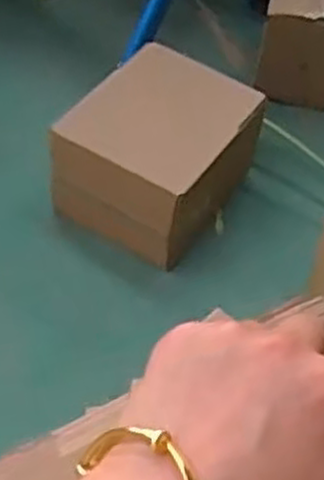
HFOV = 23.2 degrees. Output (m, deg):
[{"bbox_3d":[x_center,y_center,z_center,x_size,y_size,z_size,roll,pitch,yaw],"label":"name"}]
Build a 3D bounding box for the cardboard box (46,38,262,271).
[{"bbox_3d":[-0.006,-0.113,1.091,0.190,0.186,0.235,29,52,20],"label":"cardboard box"}]

